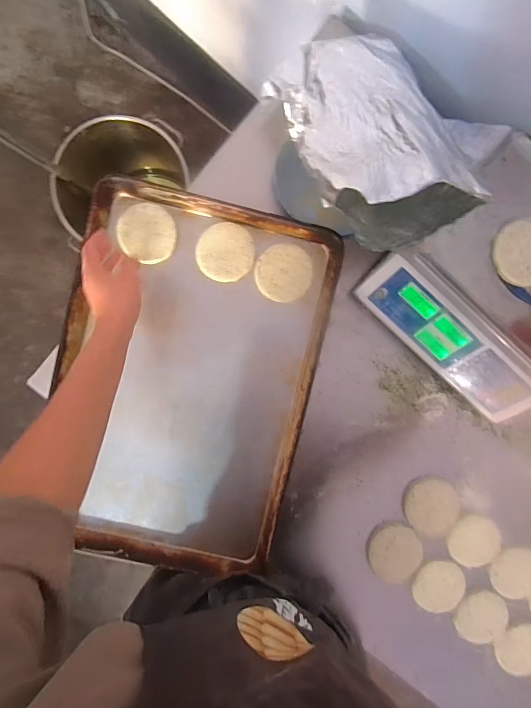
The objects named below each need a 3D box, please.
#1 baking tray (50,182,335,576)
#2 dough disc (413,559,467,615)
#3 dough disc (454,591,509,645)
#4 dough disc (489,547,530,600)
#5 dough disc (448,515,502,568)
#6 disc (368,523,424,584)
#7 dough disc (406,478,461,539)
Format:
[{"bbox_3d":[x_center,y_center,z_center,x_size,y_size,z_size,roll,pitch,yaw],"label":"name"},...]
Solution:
[{"bbox_3d":[-0.138,0.042,0.663,0.404,0.071,0.603,13,93,-3],"label":"baking tray"},{"bbox_3d":[0.310,0.414,0.692,0.092,0.013,0.084,0,93,-3],"label":"dough disc"},{"bbox_3d":[0.393,0.479,0.706,0.091,0.008,0.092,0,93,-3],"label":"dough disc"},{"bbox_3d":[0.455,0.396,0.703,0.088,0.008,0.092,0,93,-3],"label":"dough disc"},{"bbox_3d":[0.378,0.339,0.702,0.090,0.006,0.093,0,93,-3],"label":"dough disc"},{"bbox_3d":[0.230,0.354,0.691,0.090,0.014,0.099,0,93,-3],"label":"disc"},{"bbox_3d":[0.298,0.273,0.694,0.098,0.013,0.096,0,93,-3],"label":"dough disc"}]

